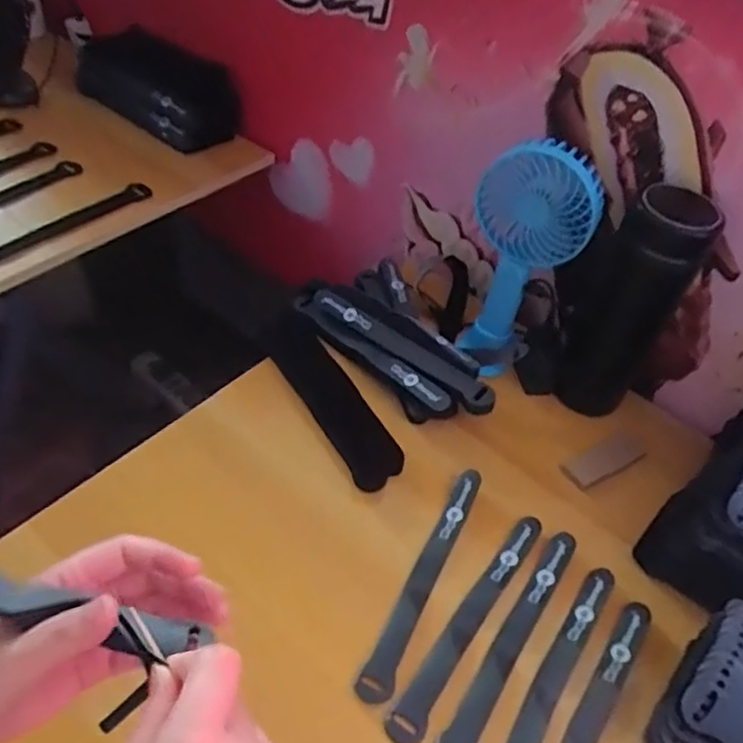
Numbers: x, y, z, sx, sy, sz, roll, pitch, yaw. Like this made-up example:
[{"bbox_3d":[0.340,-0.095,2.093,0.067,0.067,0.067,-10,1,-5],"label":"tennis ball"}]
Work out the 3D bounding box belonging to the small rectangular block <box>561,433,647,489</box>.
[{"bbox_3d":[0.208,0.078,0.582,0.088,0.004,0.030,-18,49,-31],"label":"small rectangular block"}]

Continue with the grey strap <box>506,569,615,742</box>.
[{"bbox_3d":[0.125,0.207,0.442,0.024,0.006,0.194,31,50,19],"label":"grey strap"}]

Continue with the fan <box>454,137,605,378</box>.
[{"bbox_3d":[0.125,-0.088,0.570,0.097,0.196,0.079,16,49,8],"label":"fan"}]

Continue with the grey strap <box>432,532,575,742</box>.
[{"bbox_3d":[0.101,0.187,0.457,0.024,0.004,0.192,32,50,19],"label":"grey strap"}]

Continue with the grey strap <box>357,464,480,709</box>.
[{"bbox_3d":[0.040,0.149,0.485,0.023,0.007,0.190,26,50,9],"label":"grey strap"}]

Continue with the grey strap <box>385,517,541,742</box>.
[{"bbox_3d":[0.073,0.172,0.465,0.025,0.005,0.193,32,51,20],"label":"grey strap"}]

